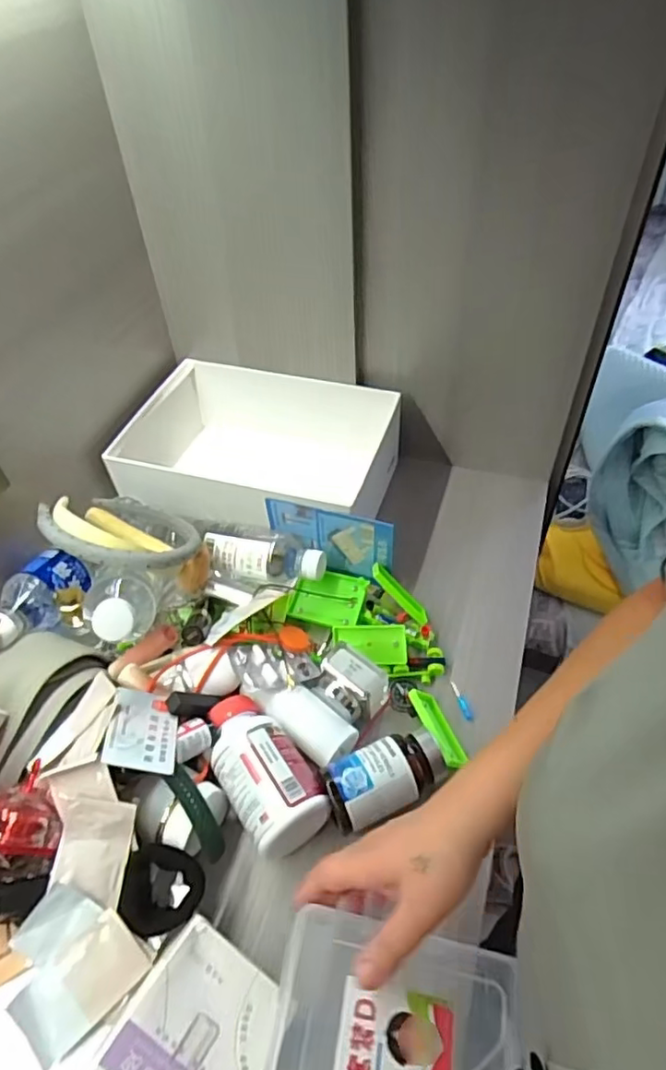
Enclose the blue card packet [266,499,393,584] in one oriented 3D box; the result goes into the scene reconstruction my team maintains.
[{"bbox_3d":[-0.003,0.007,0.660,0.136,0.091,0.007,12,48,15],"label":"blue card packet"}]

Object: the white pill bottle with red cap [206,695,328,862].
[{"bbox_3d":[-0.059,0.199,0.520,0.071,0.063,0.125,-29,53,-20],"label":"white pill bottle with red cap"}]

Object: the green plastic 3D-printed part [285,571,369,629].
[{"bbox_3d":[-0.007,0.068,0.656,0.075,0.019,0.059,14,64,0],"label":"green plastic 3D-printed part"}]

